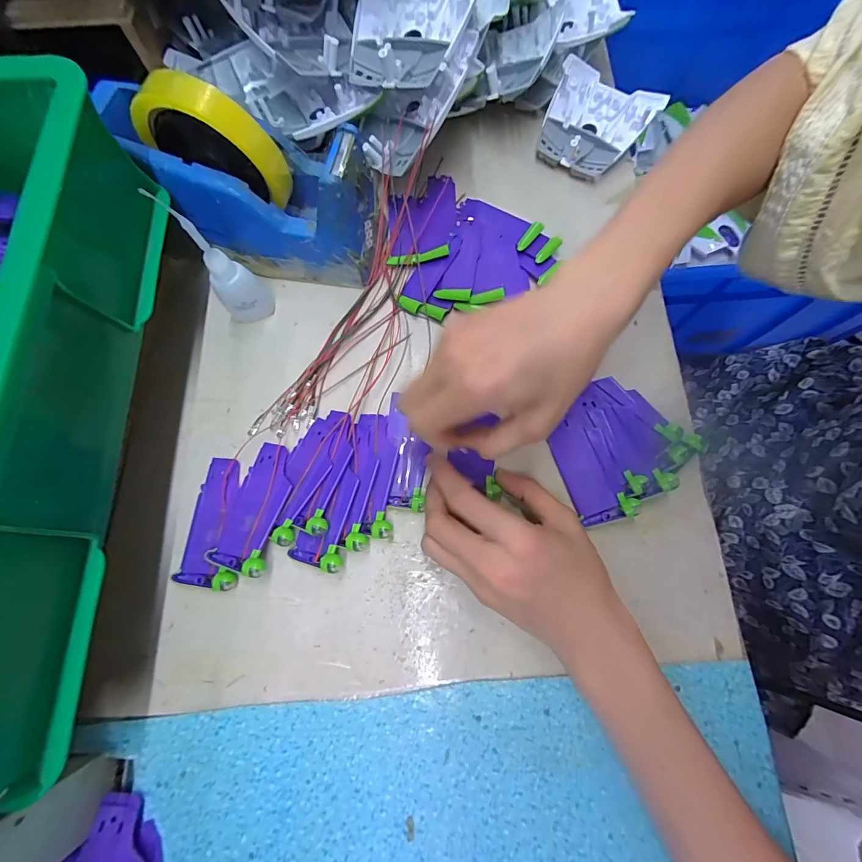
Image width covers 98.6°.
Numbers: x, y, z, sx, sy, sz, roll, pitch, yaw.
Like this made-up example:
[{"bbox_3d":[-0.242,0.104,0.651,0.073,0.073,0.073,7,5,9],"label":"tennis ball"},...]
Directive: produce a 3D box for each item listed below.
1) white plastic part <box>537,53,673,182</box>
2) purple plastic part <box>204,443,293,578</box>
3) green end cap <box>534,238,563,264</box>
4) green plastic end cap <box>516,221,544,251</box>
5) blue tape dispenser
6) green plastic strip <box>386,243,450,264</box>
[{"bbox_3d":[0.157,-0.301,0.361,0.099,0.028,0.107,31,76,8],"label":"white plastic part"},{"bbox_3d":[-0.124,0.053,0.265,0.038,0.016,0.088,12,74,3],"label":"purple plastic part"},{"bbox_3d":[0.102,-0.157,0.322,0.009,0.004,0.030,41,78,11],"label":"green end cap"},{"bbox_3d":[0.086,-0.170,0.322,0.011,0.008,0.028,36,77,9],"label":"green plastic end cap"},{"bbox_3d":[-0.140,-0.188,0.281,0.184,0.119,0.074,12,74,3],"label":"blue tape dispenser"},{"bbox_3d":[-0.011,-0.150,0.321,0.055,0.005,0.011,-2,74,18],"label":"green plastic strip"}]

